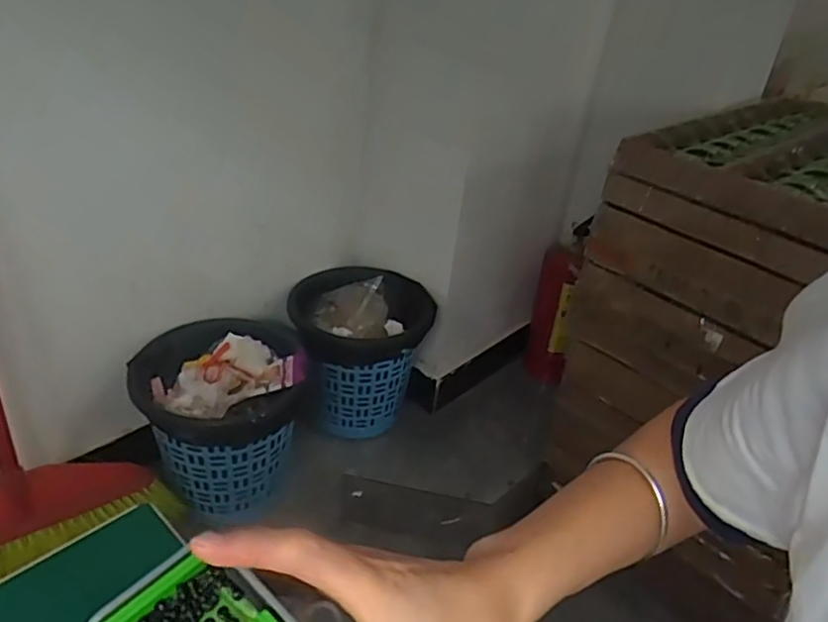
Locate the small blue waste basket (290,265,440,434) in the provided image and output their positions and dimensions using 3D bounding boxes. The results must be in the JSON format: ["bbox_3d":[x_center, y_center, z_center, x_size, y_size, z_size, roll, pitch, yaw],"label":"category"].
[{"bbox_3d":[-0.115,0.086,1.328,0.263,0.274,0.280,1,33,-9],"label":"small blue waste basket"}]

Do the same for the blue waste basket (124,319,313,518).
[{"bbox_3d":[-0.316,0.180,1.080,0.259,0.244,0.249,5,33,-3],"label":"blue waste basket"}]

